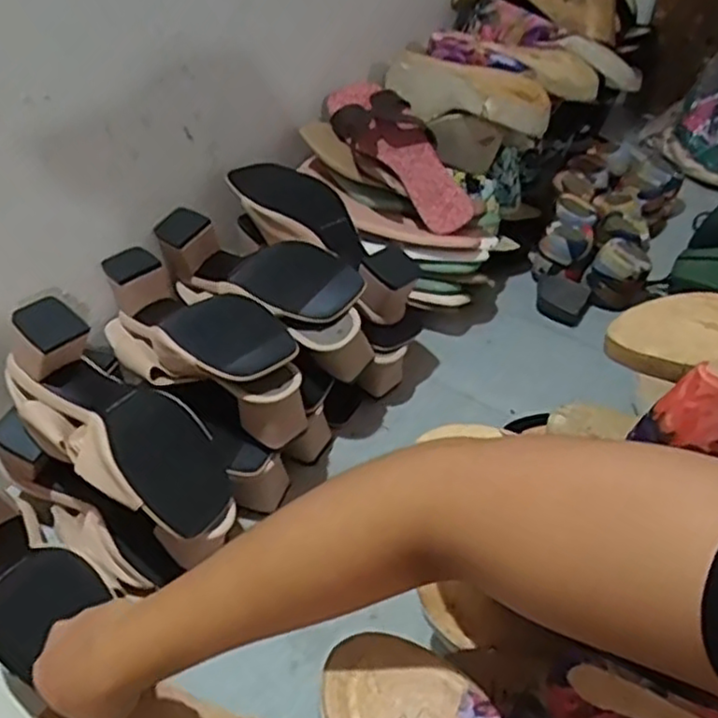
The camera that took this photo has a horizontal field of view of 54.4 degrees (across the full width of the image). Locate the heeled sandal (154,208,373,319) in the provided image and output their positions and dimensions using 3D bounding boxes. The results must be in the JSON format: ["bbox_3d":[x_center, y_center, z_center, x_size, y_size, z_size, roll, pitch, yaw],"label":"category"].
[{"bbox_3d":[-0.102,-0.084,0.718,0.238,0.075,0.102,29,53,28],"label":"heeled sandal"}]

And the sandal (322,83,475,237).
[{"bbox_3d":[0.049,-0.251,0.833,0.086,0.044,0.254,-28,69,-23],"label":"sandal"}]

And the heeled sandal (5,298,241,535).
[{"bbox_3d":[-0.202,0.058,0.588,0.238,0.075,0.096,41,56,7],"label":"heeled sandal"}]

